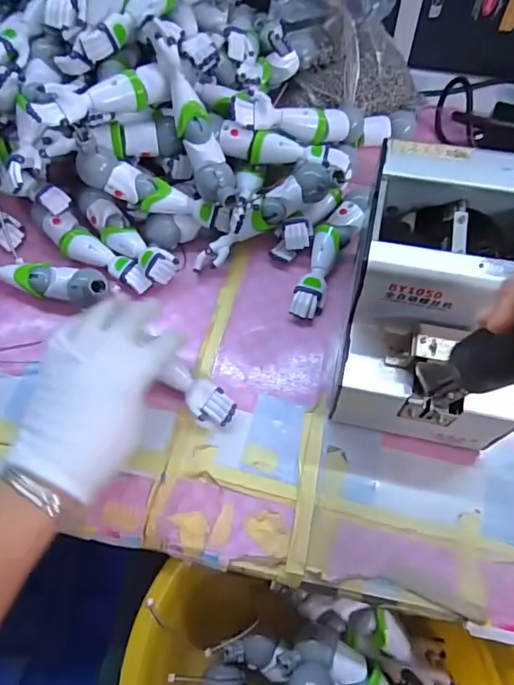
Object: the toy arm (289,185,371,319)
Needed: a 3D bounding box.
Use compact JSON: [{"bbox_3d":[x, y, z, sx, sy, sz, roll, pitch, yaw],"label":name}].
[{"bbox_3d":[0.069,-0.090,0.460,0.033,0.027,0.146,23,66,12],"label":"toy arm"}]

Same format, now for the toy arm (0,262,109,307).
[{"bbox_3d":[-0.205,-0.061,0.447,0.153,0.035,0.037,12,64,8],"label":"toy arm"}]

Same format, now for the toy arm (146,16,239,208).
[{"bbox_3d":[-0.057,-0.199,0.428,0.033,0.040,0.157,-23,107,-6],"label":"toy arm"}]

